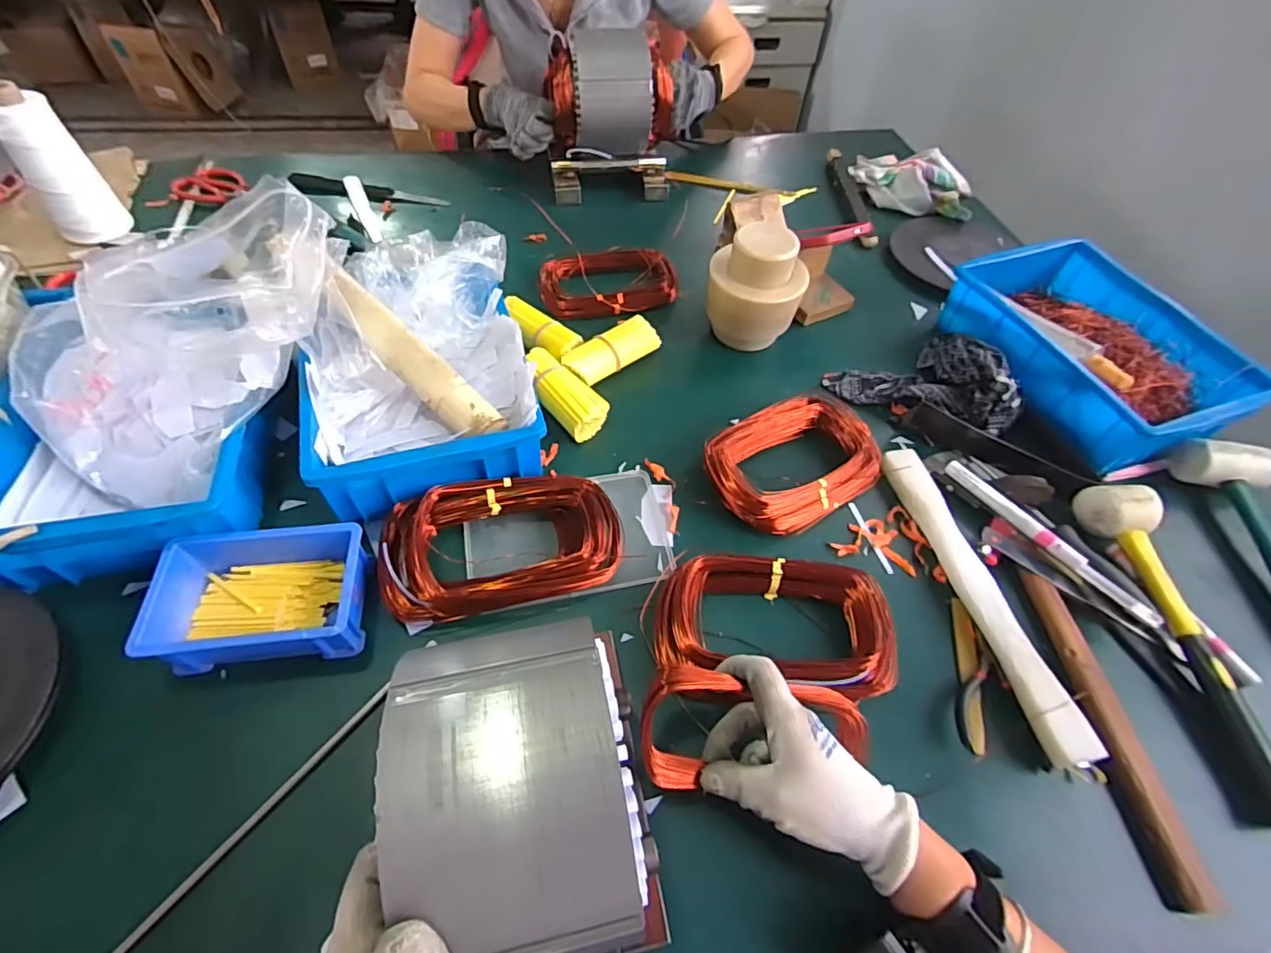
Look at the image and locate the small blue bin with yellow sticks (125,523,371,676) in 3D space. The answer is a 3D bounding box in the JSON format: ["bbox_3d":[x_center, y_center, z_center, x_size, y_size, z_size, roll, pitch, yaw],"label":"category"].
[{"bbox_3d":[-0.291,0.095,0.456,0.142,0.059,0.102,-4,54,-7],"label":"small blue bin with yellow sticks"}]

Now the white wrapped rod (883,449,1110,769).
[{"bbox_3d":[0.299,0.098,0.509,0.030,0.034,0.290,-8,55,-10],"label":"white wrapped rod"}]

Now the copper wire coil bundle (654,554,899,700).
[{"bbox_3d":[0.116,0.120,0.478,0.192,0.044,0.105,6,53,0],"label":"copper wire coil bundle"}]

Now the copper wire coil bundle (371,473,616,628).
[{"bbox_3d":[-0.115,0.056,0.503,0.207,0.045,0.114,-11,55,-12],"label":"copper wire coil bundle"}]

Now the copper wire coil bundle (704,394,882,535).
[{"bbox_3d":[0.159,-0.018,0.577,0.173,0.048,0.122,-27,60,-22],"label":"copper wire coil bundle"}]

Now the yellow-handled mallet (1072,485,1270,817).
[{"bbox_3d":[0.474,0.134,0.489,0.061,0.051,0.287,1,54,-3],"label":"yellow-handled mallet"}]

